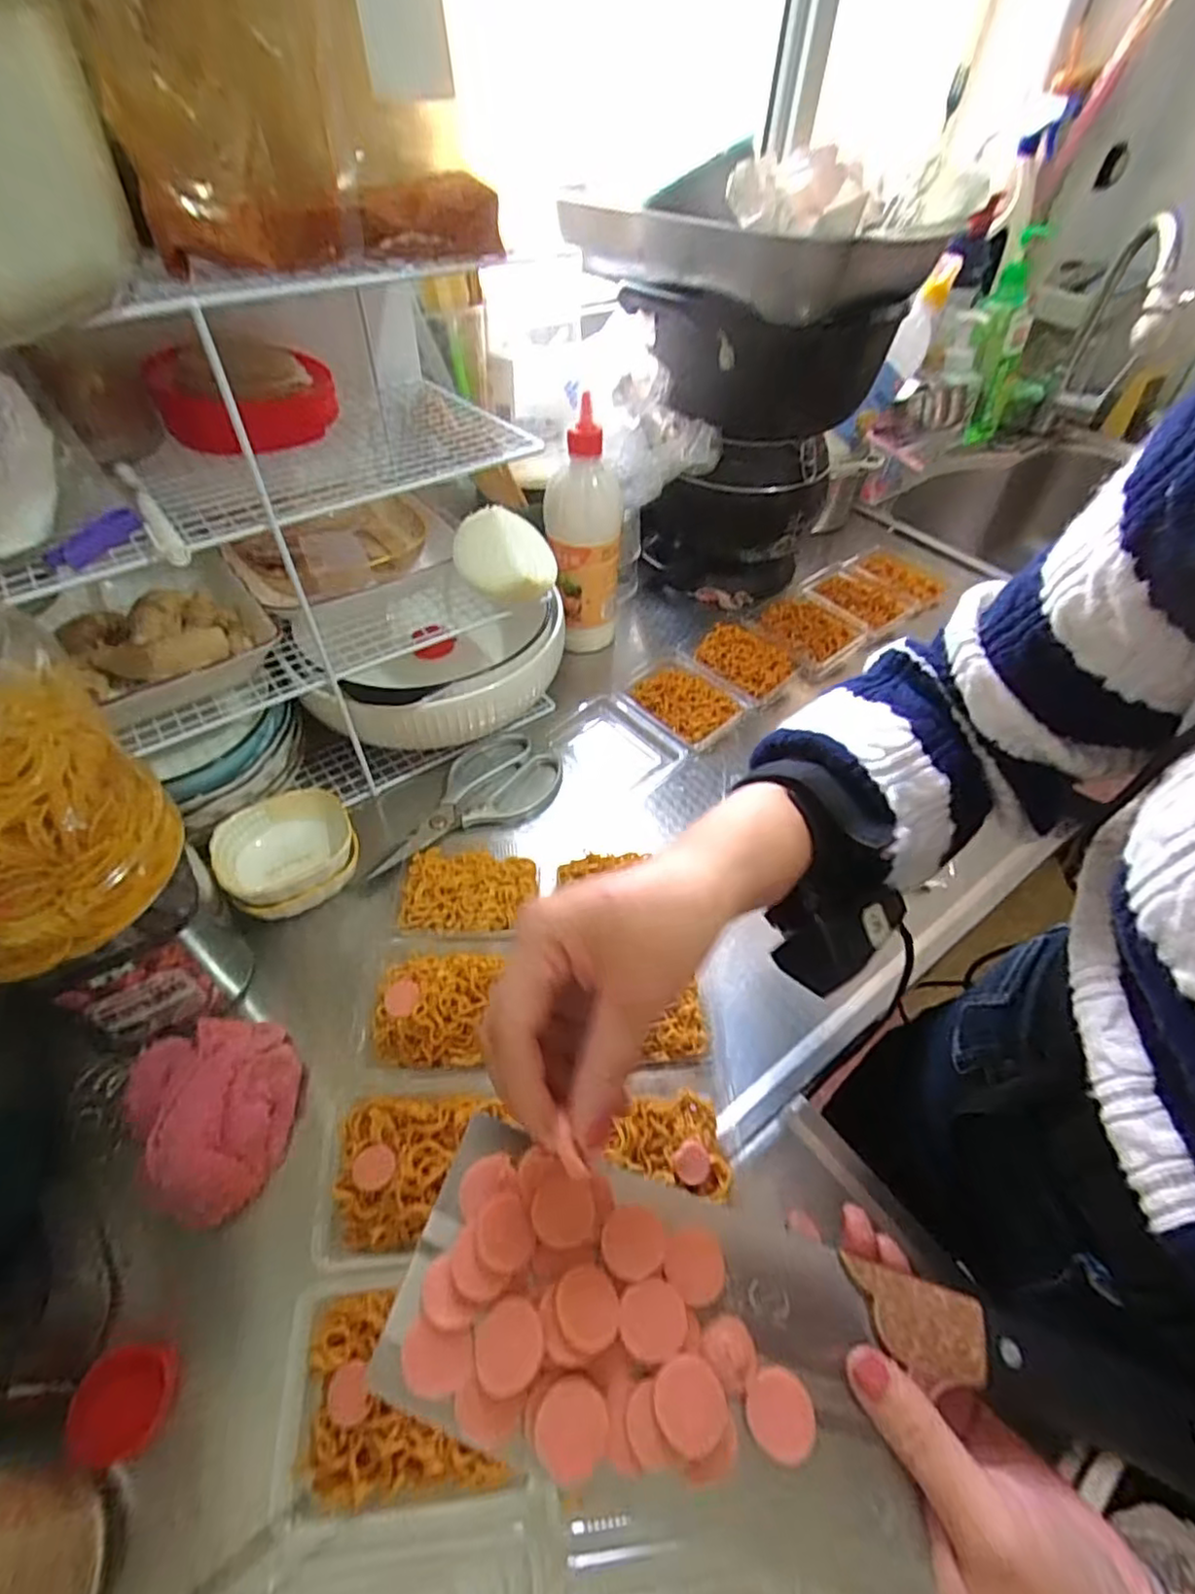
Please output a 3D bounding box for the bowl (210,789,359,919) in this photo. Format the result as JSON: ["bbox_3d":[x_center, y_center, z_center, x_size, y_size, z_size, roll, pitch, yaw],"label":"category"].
[{"bbox_3d":[-0.229,0.041,0.494,0.093,0.053,0.094,1,49,-2],"label":"bowl"}]

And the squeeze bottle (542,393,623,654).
[{"bbox_3d":[-0.012,-0.246,0.646,0.074,0.208,0.061,-2,49,-4],"label":"squeeze bottle"}]

